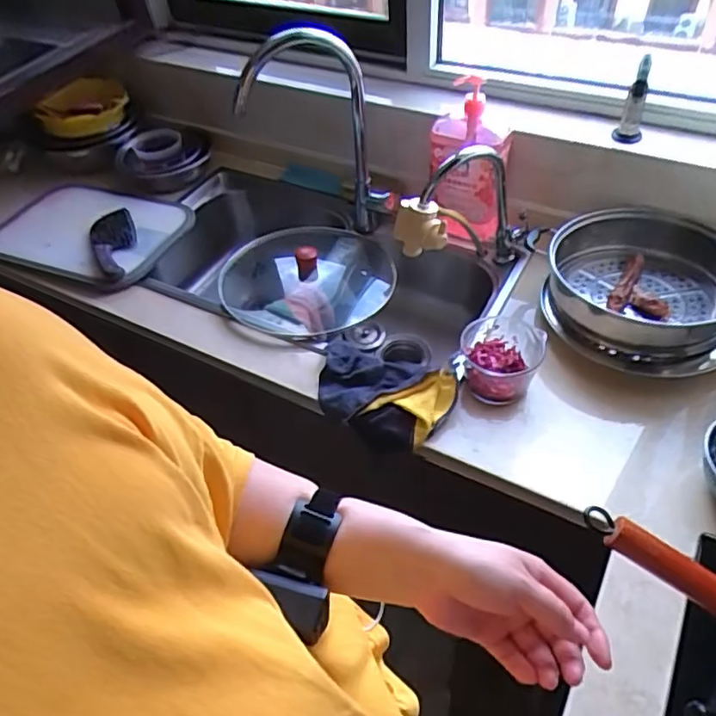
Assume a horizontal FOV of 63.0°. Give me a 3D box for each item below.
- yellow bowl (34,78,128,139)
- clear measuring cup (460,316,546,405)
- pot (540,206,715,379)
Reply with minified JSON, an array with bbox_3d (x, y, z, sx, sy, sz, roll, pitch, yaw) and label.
[{"bbox_3d":[-0.595,-0.558,1.278,0.168,0.057,0.190,-9,48,-2],"label":"yellow bowl"},{"bbox_3d":[0.210,-0.002,0.863,0.109,0.101,0.119,-3,49,3],"label":"clear measuring cup"},{"bbox_3d":[0.448,-0.112,0.914,0.261,0.120,0.277,-3,49,3],"label":"pot"}]

